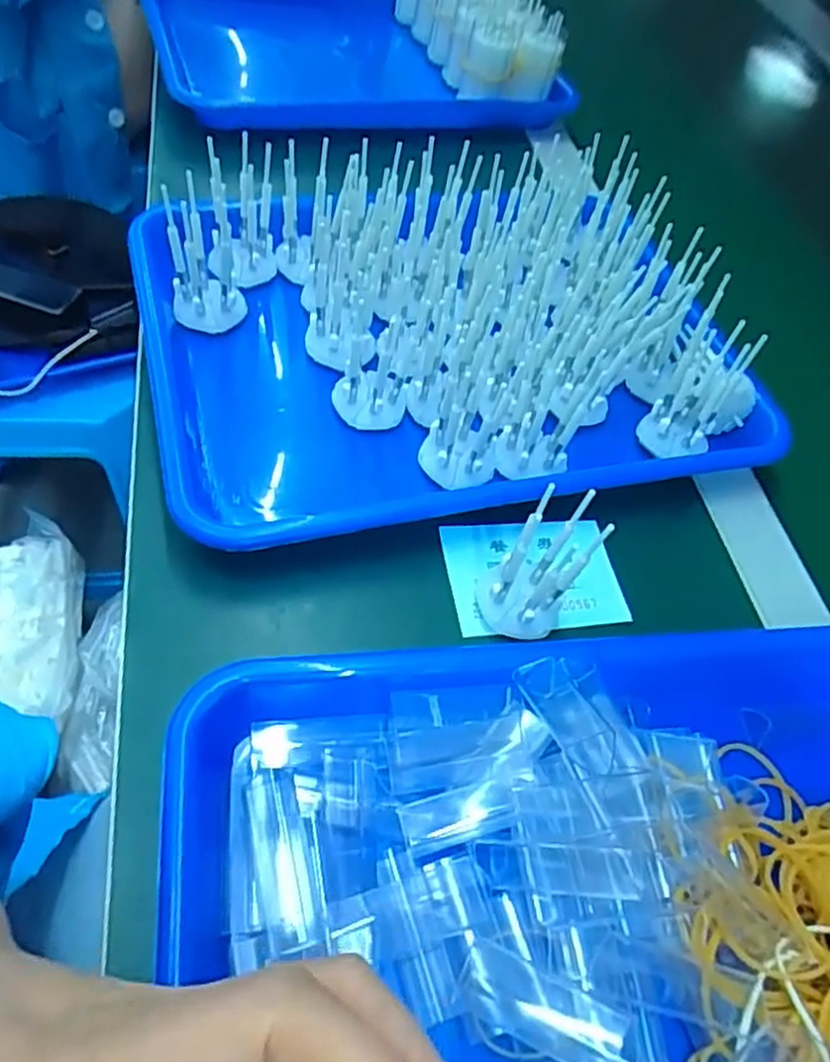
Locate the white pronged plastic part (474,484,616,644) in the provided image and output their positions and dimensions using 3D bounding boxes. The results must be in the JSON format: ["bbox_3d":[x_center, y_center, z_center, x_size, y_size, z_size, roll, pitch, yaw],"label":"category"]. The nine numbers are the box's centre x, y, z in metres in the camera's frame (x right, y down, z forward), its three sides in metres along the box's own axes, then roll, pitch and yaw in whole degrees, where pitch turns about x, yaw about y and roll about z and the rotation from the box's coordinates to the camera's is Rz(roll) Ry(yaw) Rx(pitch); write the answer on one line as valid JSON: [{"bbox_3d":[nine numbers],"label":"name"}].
[{"bbox_3d":[0.052,0.013,0.315,0.032,0.074,0.035,-17,53,-45],"label":"white pronged plastic part"}]

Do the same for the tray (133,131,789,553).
[{"bbox_3d":[0.021,-0.113,0.401,0.320,0.078,0.236,-9,58,-18],"label":"tray"}]

